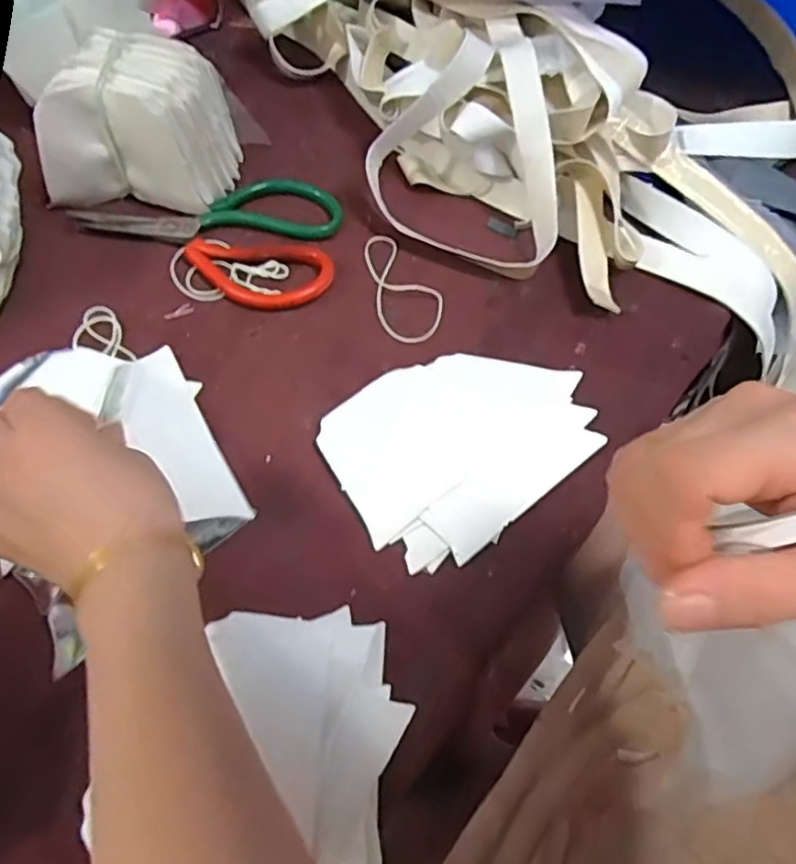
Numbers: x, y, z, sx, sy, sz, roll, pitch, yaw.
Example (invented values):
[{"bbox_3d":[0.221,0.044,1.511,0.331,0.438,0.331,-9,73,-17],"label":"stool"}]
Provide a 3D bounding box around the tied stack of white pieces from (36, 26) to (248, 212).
[{"bbox_3d":[-0.181,-0.214,0.451,0.120,0.086,0.071,2,61,-2],"label":"tied stack of white pieces"}]

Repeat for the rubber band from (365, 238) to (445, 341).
[{"bbox_3d":[0.004,-0.105,0.455,0.045,0.011,0.096,-11,65,-5],"label":"rubber band"}]

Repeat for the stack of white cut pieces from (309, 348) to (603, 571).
[{"bbox_3d":[0.042,0.002,0.399,0.161,0.007,0.118,-32,67,-19],"label":"stack of white cut pieces"}]

